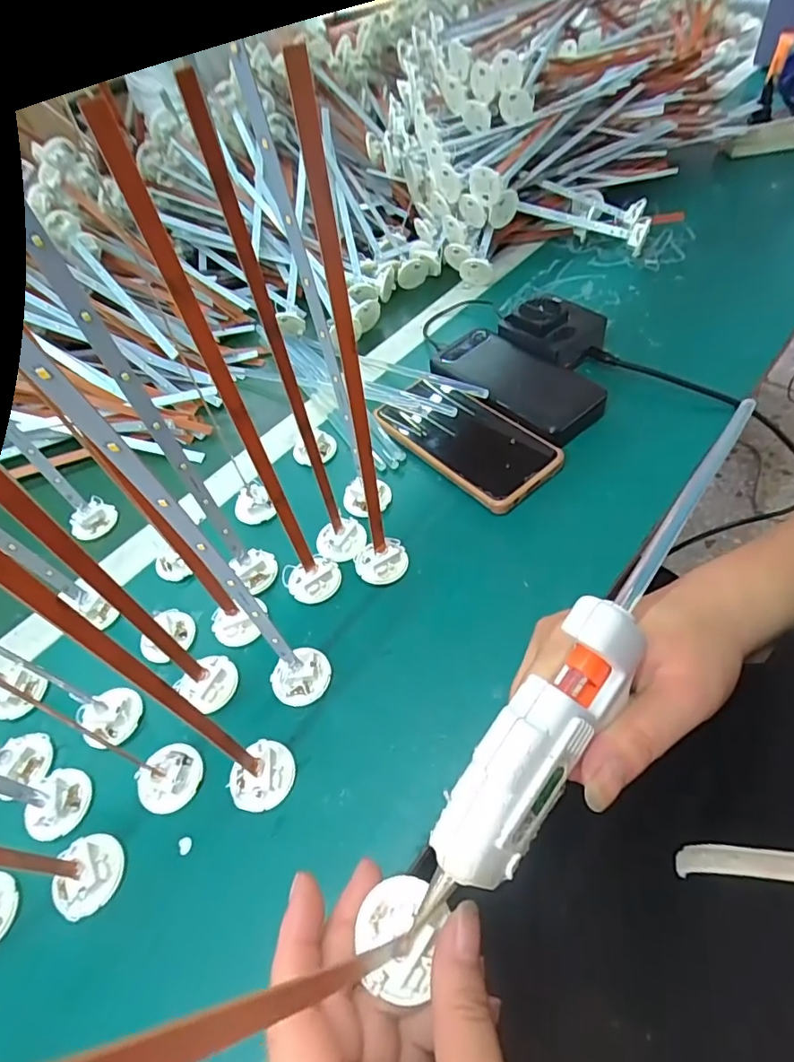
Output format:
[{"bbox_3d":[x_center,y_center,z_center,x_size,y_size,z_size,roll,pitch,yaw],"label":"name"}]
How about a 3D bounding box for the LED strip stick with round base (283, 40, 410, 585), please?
[{"bbox_3d":[-0.022,-0.065,0.296,0.032,0.289,0.046,-11,51,2],"label":"LED strip stick with round base"}]

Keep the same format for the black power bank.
[{"bbox_3d":[0.105,-0.135,0.499,0.164,0.029,0.076,35,65,31],"label":"black power bank"}]

